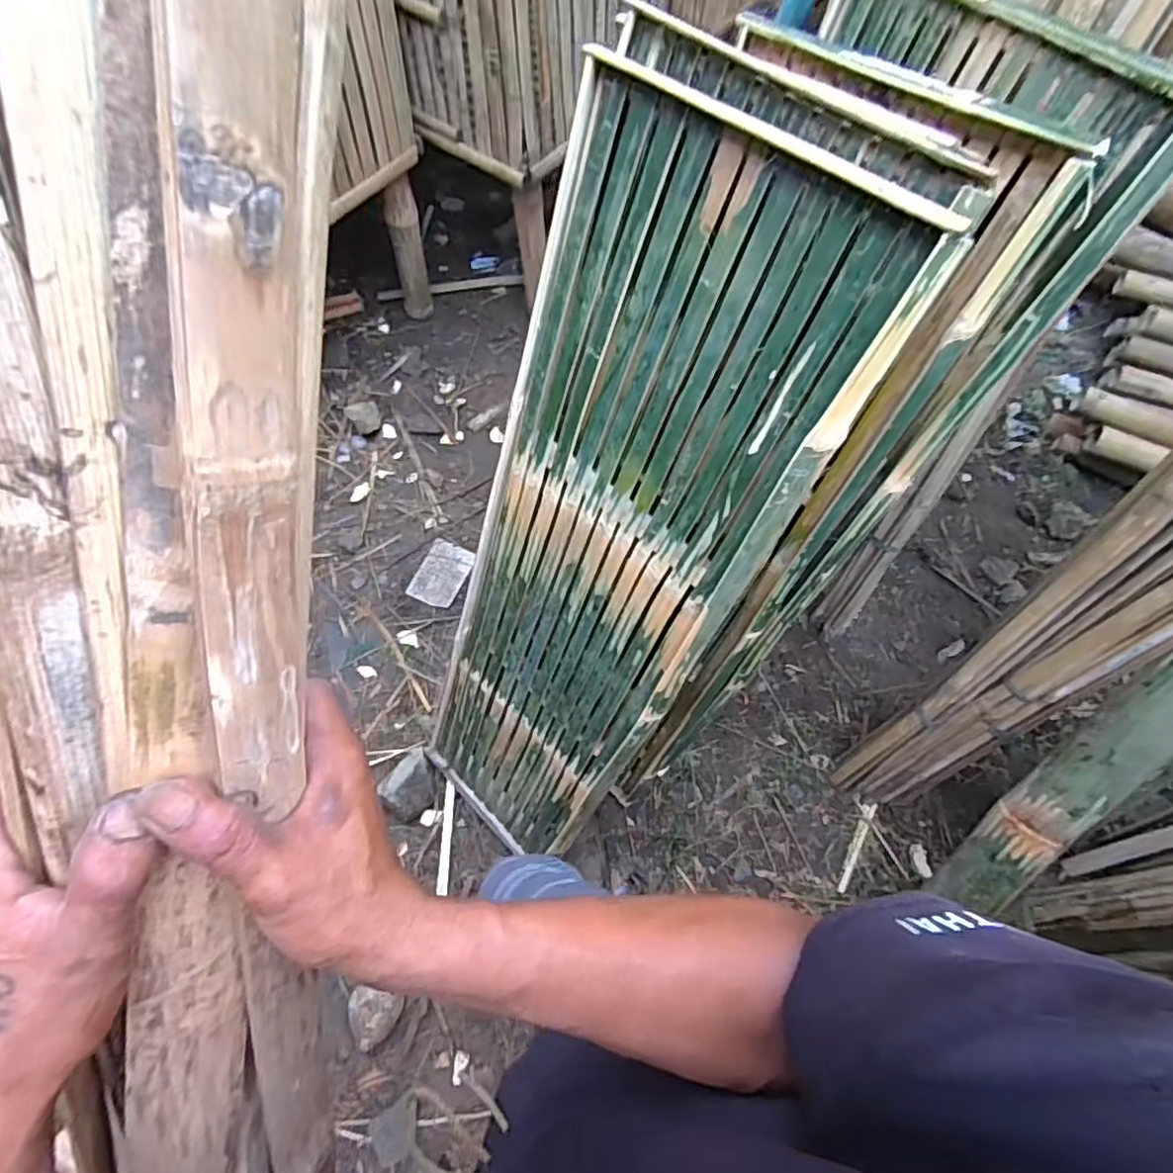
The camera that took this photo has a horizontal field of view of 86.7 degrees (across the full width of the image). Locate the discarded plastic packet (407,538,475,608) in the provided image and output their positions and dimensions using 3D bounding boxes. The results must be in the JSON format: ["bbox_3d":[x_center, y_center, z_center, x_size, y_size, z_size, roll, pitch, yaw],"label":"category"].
[{"bbox_3d":[-0.378,-0.034,1.624,0.124,0.014,0.170,21,66,9],"label":"discarded plastic packet"}]

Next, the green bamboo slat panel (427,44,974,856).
[{"bbox_3d":[-0.036,0.043,0.926,0.416,1.241,0.043,38,45,15],"label":"green bamboo slat panel"}]

